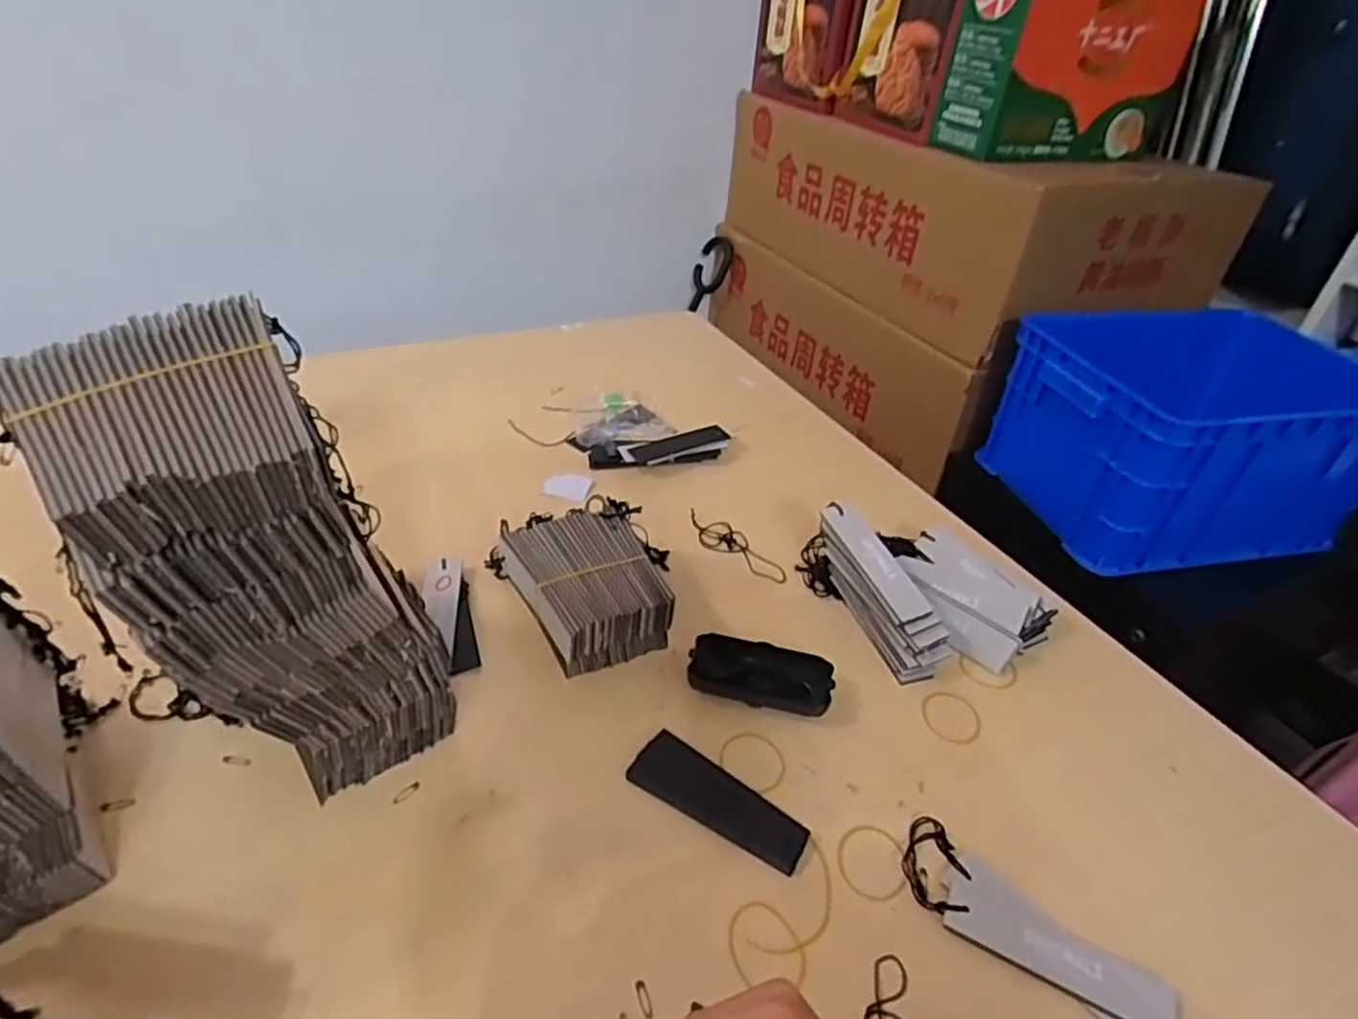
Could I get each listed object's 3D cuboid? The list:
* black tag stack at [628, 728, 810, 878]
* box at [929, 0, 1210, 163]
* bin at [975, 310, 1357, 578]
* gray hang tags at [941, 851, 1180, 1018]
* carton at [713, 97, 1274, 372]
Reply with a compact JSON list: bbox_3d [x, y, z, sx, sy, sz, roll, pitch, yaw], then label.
[{"bbox_3d":[0.027,0.198,0.497,0.125,0.004,0.046,25,41,24],"label":"black tag stack"},{"bbox_3d":[0.655,-0.728,1.180,0.509,0.280,0.168,-21,44,-30],"label":"box"},{"bbox_3d":[0.696,-0.097,0.990,0.417,0.209,0.281,-5,38,-13],"label":"bin"},{"bbox_3d":[0.219,0.259,0.426,0.127,0.008,0.049,27,49,26],"label":"gray hang tags"},{"bbox_3d":[0.575,-0.607,1.417,0.681,0.244,0.751,-17,42,-26],"label":"carton"}]

